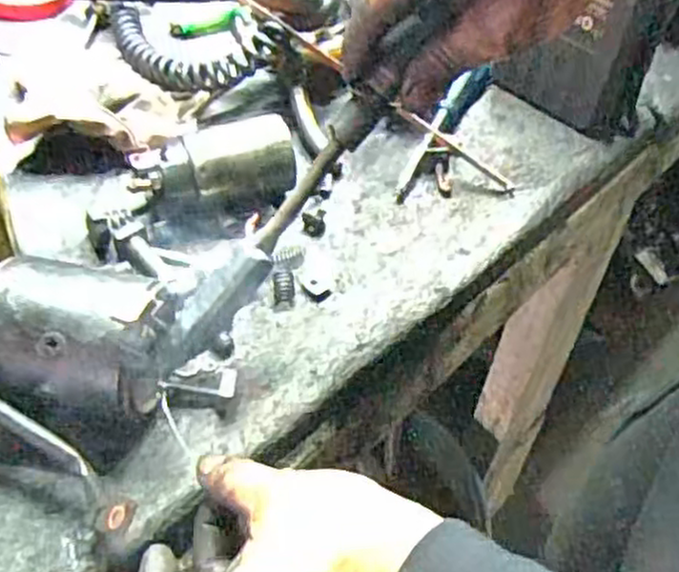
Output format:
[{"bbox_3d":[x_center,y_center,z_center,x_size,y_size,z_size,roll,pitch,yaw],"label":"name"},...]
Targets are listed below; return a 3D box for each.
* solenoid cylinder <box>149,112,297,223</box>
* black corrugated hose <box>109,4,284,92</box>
[{"bbox_3d":[-0.080,-0.076,0.514,0.101,0.050,0.051,-18,53,-21],"label":"solenoid cylinder"},{"bbox_3d":[-0.124,-0.184,0.590,0.169,0.040,0.066,14,48,23],"label":"black corrugated hose"}]

